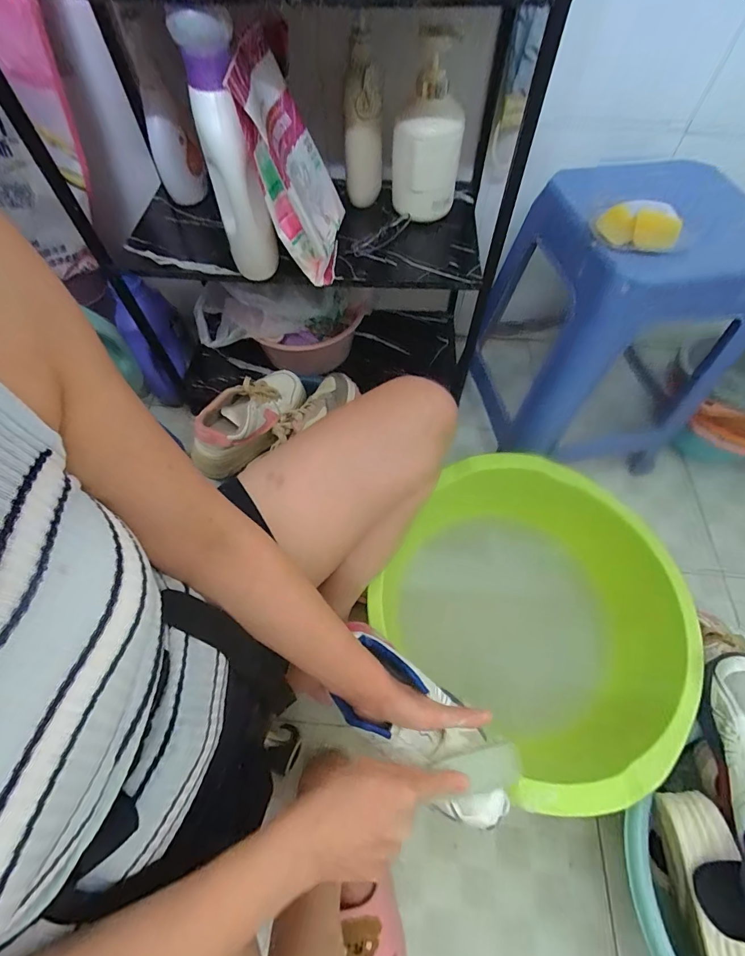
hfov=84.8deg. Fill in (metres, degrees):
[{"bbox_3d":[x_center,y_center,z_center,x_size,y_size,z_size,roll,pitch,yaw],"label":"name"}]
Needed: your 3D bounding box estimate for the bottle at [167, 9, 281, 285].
[{"bbox_3d":[-0.162,-0.362,0.491,0.064,0.262,0.054,-11,61,-7],"label":"bottle"}]

